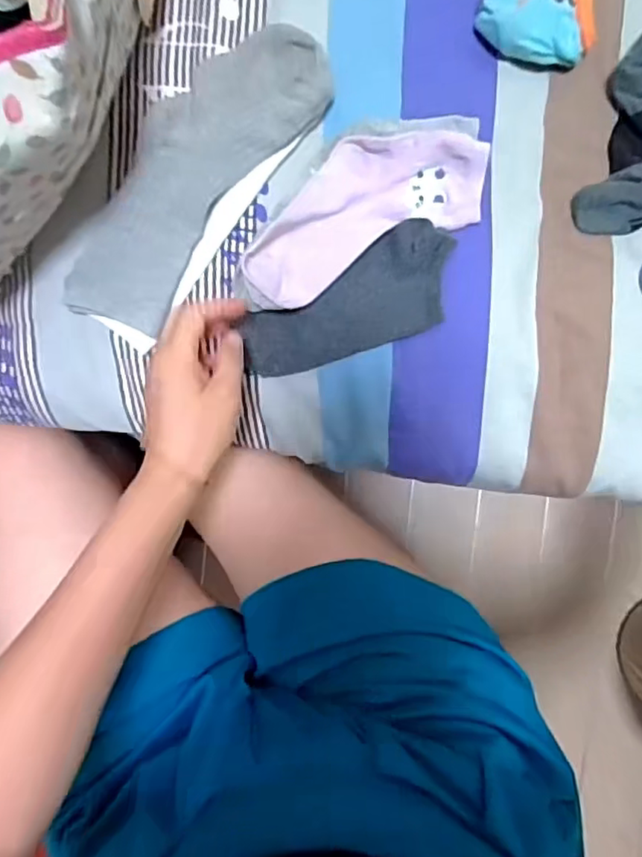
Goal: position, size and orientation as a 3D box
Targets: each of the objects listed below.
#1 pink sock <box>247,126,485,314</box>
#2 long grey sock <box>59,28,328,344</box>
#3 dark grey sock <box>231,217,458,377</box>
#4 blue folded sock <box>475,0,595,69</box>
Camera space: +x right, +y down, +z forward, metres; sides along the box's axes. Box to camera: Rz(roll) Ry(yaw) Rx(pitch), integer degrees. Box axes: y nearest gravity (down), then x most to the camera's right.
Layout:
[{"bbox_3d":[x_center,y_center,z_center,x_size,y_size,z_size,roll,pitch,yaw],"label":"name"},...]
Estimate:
[{"bbox_3d":[0.028,-0.162,0.441,0.182,0.036,0.085,-26,91,2],"label":"pink sock"},{"bbox_3d":[-0.099,-0.186,0.442,0.095,0.028,0.246,37,93,0],"label":"long grey sock"},{"bbox_3d":[0.024,-0.090,0.454,0.170,0.026,0.073,-28,91,3],"label":"dark grey sock"},{"bbox_3d":[0.163,-0.304,0.440,0.071,0.044,0.076,-37,91,2],"label":"blue folded sock"}]

